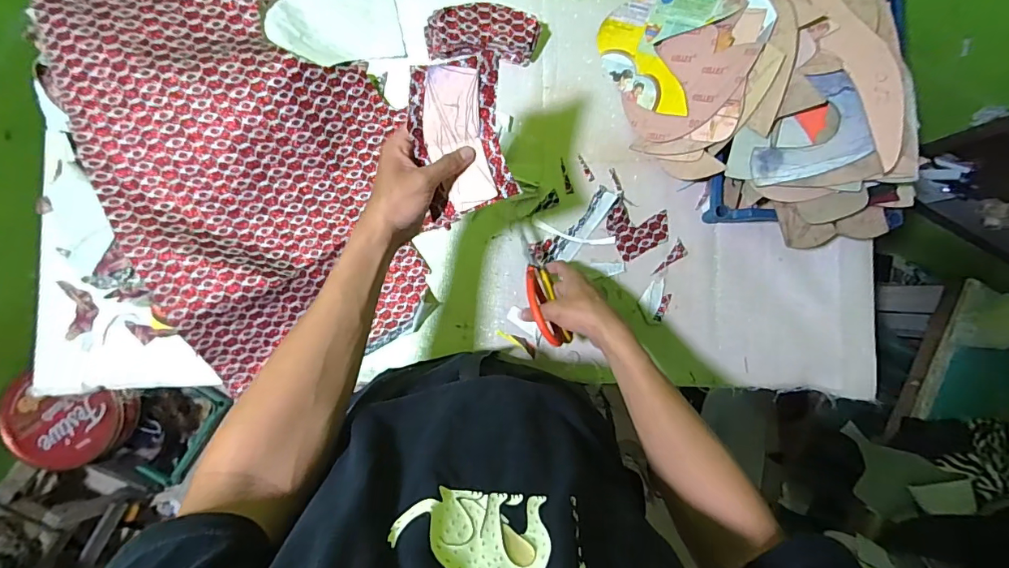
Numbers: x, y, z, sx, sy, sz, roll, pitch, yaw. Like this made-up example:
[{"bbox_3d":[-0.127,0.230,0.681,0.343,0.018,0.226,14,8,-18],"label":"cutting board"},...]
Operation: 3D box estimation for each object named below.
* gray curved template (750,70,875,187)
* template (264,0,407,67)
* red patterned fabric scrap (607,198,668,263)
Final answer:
[{"bbox_3d":[0.383,-0.199,0.597,0.129,0.013,0.122,-13,80,19],"label":"gray curved template"},{"bbox_3d":[-0.239,-0.379,0.655,0.179,0.013,0.128,-18,98,-23],"label":"template"},{"bbox_3d":[0.202,-0.091,0.701,0.088,0.006,0.086,-27,93,-3],"label":"red patterned fabric scrap"}]

